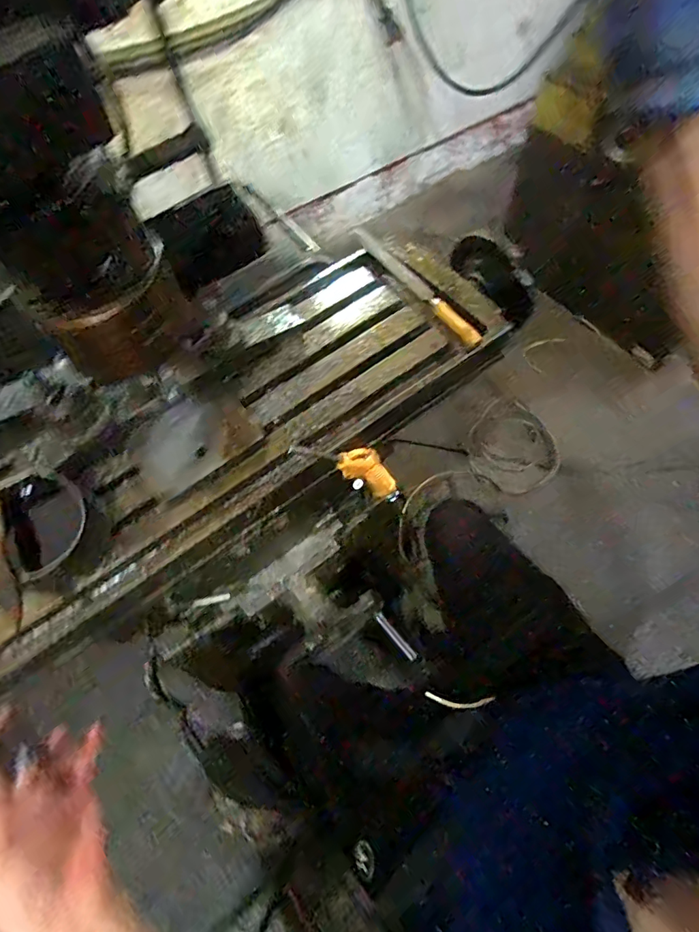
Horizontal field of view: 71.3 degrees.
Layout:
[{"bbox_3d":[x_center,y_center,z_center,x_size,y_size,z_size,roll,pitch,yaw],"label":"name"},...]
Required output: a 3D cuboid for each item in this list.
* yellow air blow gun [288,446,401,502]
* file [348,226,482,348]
[{"bbox_3d":[0.014,0.002,0.567,0.049,0.196,0.027,-24,58,25],"label":"yellow air blow gun"},{"bbox_3d":[0.087,-0.242,0.646,0.018,0.022,0.262,-30,64,-12],"label":"file"}]

